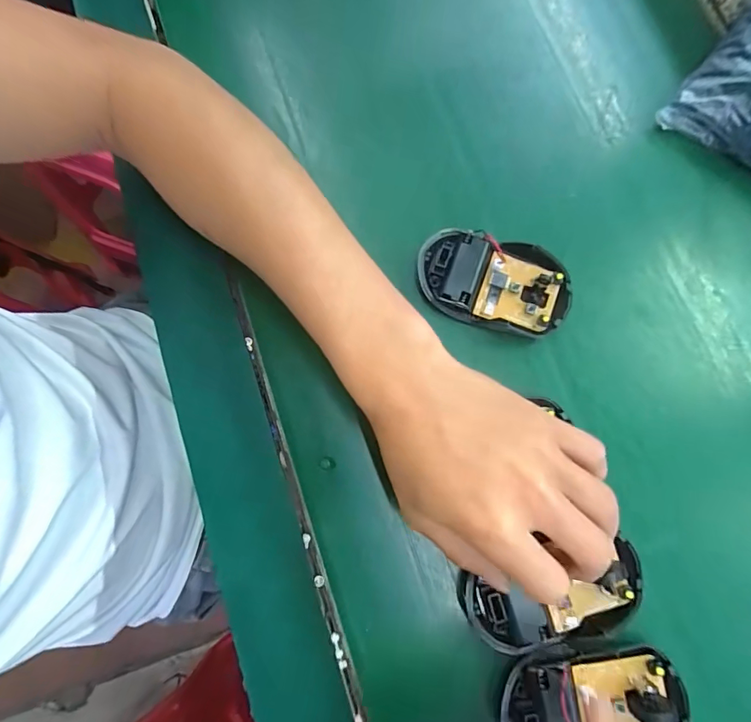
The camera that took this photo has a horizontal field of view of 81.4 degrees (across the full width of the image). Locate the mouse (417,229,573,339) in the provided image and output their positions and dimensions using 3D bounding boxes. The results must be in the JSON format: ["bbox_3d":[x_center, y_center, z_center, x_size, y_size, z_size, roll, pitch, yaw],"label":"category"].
[{"bbox_3d":[0.075,-0.050,0.279,0.095,0.016,0.058,14,77,2],"label":"mouse"}]

